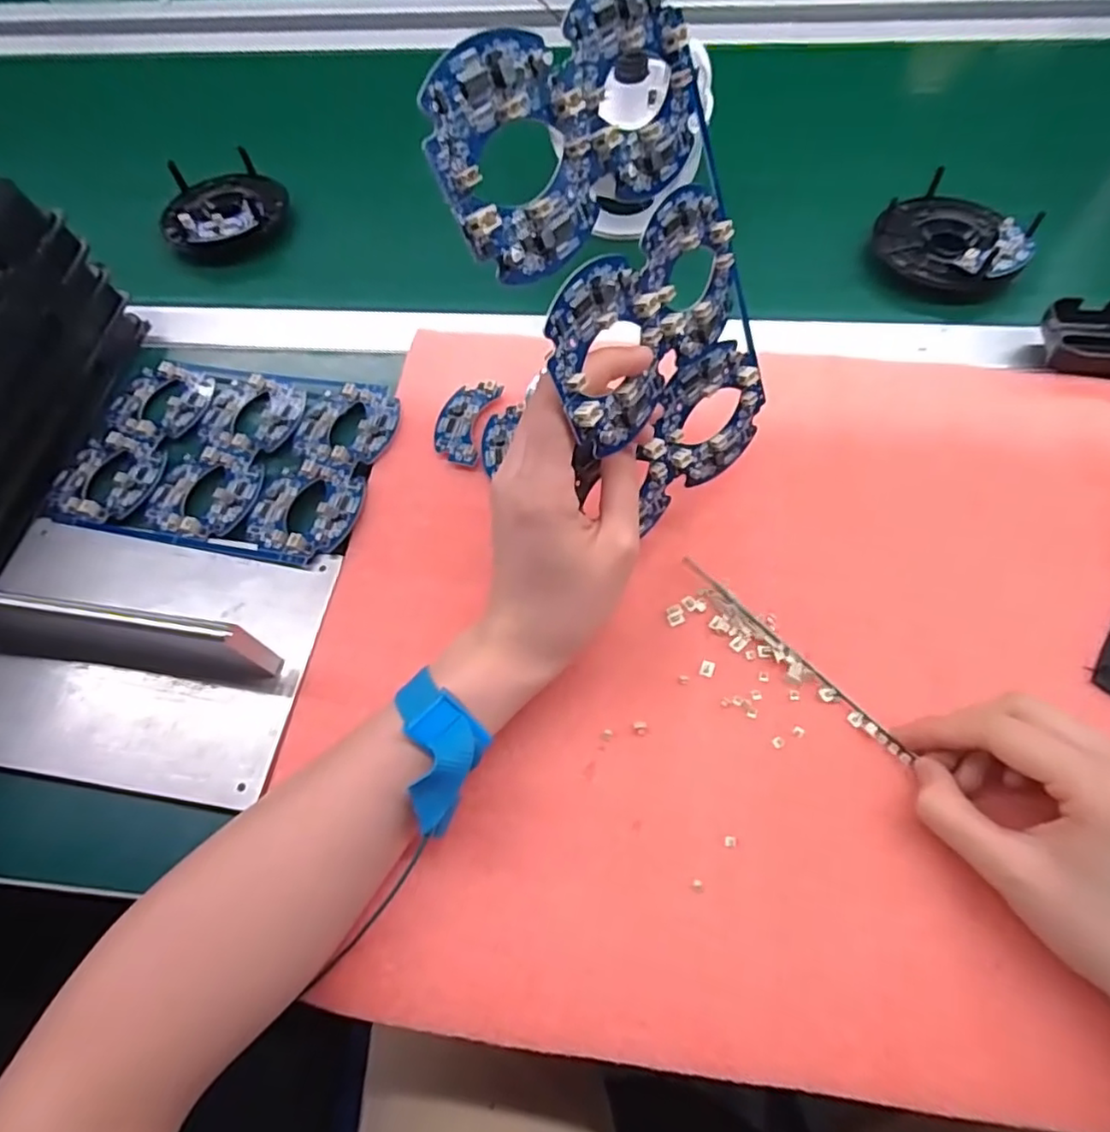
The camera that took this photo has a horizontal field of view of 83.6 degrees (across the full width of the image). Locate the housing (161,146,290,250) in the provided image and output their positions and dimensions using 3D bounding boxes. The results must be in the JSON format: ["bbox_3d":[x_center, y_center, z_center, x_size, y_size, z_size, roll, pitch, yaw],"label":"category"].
[{"bbox_3d":[-0.271,-0.293,0.507,0.097,0.035,0.091,-1,63,2],"label":"housing"}]

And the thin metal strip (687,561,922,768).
[{"bbox_3d":[0.115,0.040,0.313,0.008,0.009,0.136,-37,66,-16],"label":"thin metal strip"}]

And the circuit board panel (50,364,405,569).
[{"bbox_3d":[-0.205,-0.071,0.392,0.190,0.010,0.133,9,62,9],"label":"circuit board panel"}]

